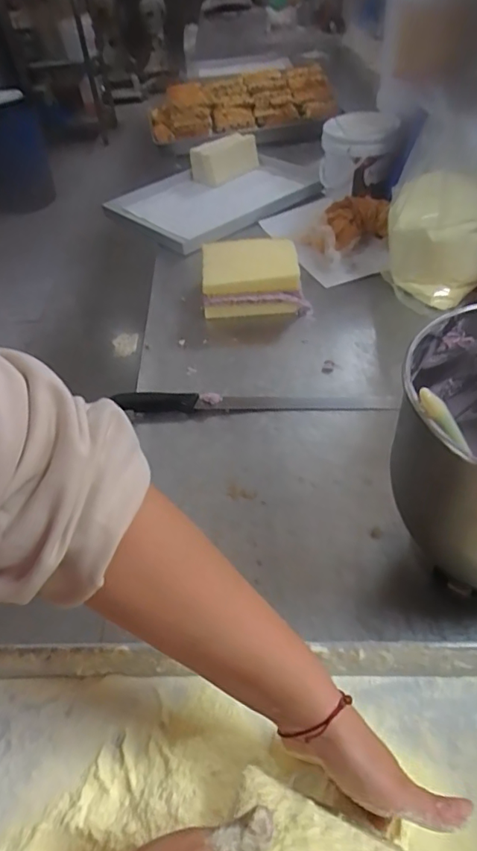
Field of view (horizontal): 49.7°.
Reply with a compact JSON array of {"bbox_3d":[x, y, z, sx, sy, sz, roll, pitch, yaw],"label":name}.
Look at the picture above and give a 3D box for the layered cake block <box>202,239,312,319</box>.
[{"bbox_3d":[0.023,-0.235,0.823,0.162,0.084,0.127,-3,45,2],"label":"layered cake block"}]

